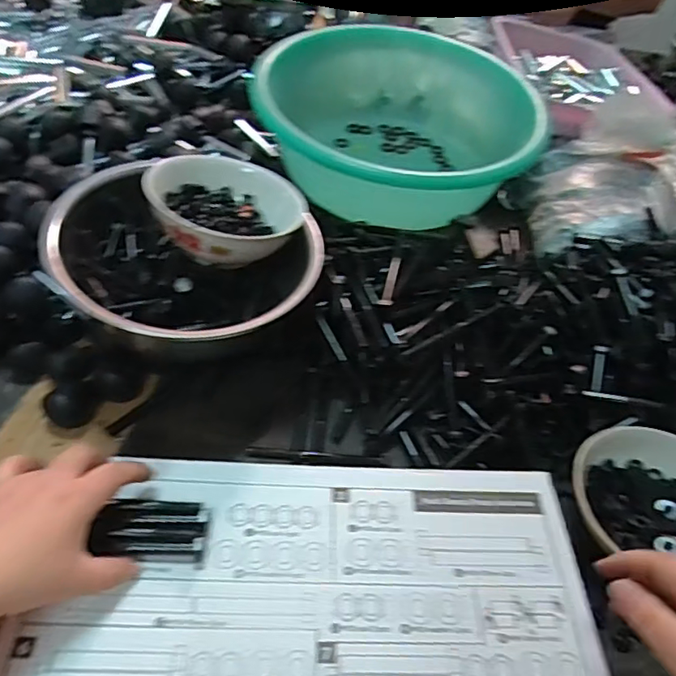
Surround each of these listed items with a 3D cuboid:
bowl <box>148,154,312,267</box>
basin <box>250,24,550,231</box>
[{"bbox_3d":[-0.100,-0.109,0.484,0.113,0.057,0.119,29,51,19],"label":"bowl"},{"bbox_3d":[0.075,-0.298,0.757,0.330,0.127,0.330,6,47,-1],"label":"basin"}]

